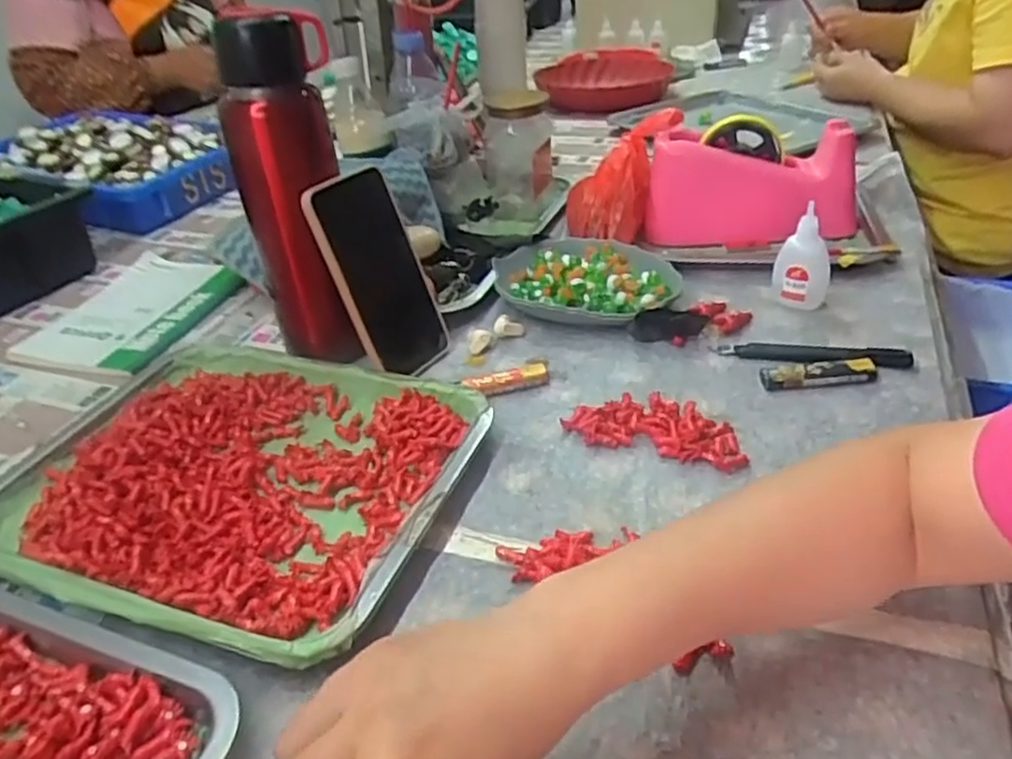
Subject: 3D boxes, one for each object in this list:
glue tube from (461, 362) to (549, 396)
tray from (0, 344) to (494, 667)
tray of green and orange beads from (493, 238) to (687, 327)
[{"bbox_3d":[0.000,-0.001,0.565,0.066,0.016,0.019,-13,36,-10],"label":"glue tube"},{"bbox_3d":[-0.185,0.060,0.490,0.304,0.026,0.247,8,38,17],"label":"tray"},{"bbox_3d":[0.071,-0.088,0.656,0.162,0.037,0.112,5,37,14],"label":"tray of green and orange beads"}]

